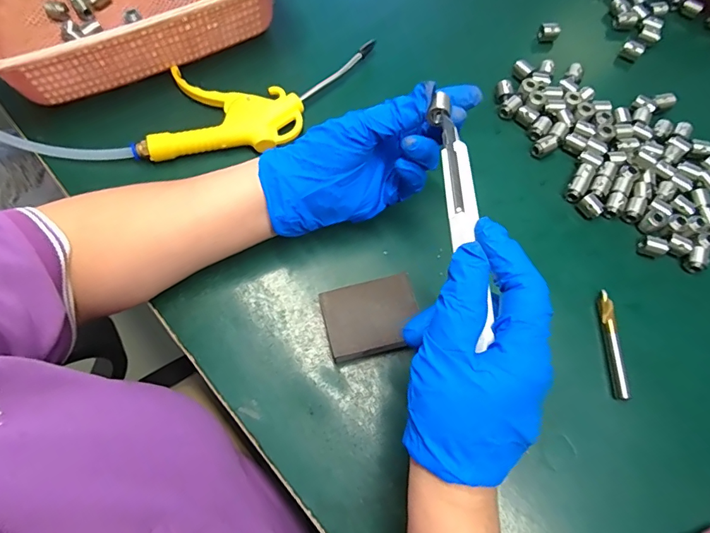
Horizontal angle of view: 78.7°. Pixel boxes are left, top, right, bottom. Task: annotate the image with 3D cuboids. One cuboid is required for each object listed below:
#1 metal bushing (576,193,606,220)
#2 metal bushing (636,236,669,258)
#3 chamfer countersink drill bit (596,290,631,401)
[{"bbox_3d":[0.201,-0.051,0.368,0.016,0.015,0.019,-38,73,-13],"label":"metal bushing"},{"bbox_3d":[0.245,-0.016,0.356,0.019,0.012,0.014,20,70,8],"label":"metal bushing"},{"bbox_3d":[0.194,0.058,0.326,0.010,0.010,0.080,2,69,1],"label":"chamfer countersink drill bit"}]

